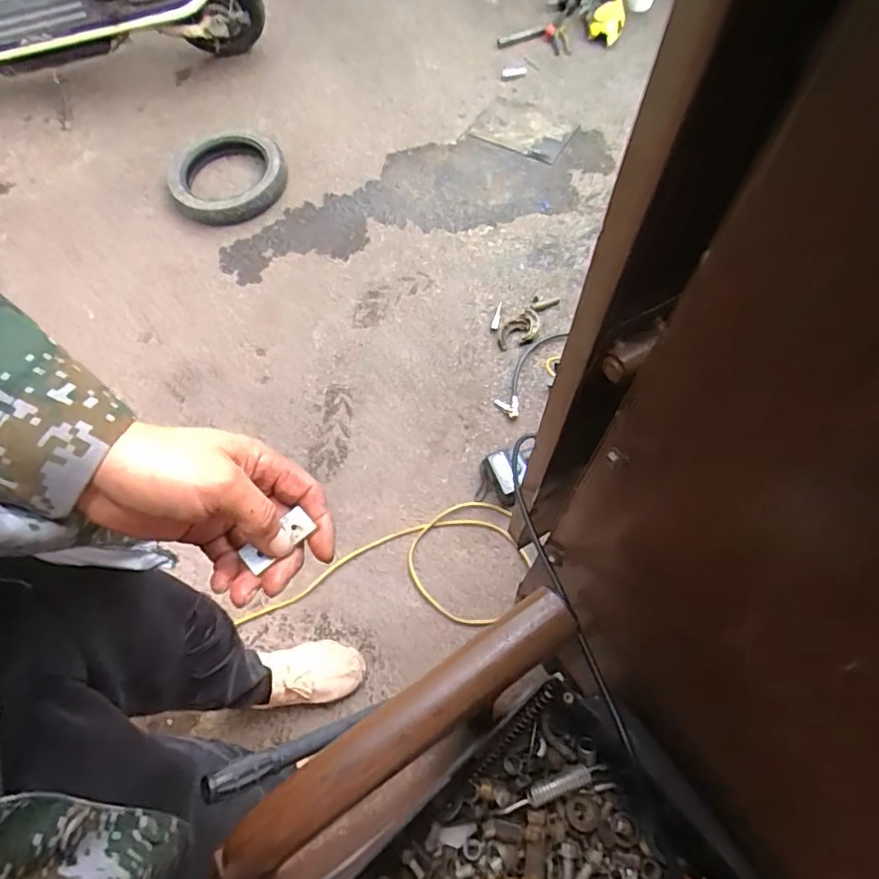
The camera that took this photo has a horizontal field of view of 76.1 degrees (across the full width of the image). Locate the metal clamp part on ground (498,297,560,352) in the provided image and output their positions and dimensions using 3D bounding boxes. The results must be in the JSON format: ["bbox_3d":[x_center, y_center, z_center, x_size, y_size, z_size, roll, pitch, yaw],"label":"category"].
[{"bbox_3d":[0.243,-0.313,1.504,0.082,0.034,0.212,40,73,18],"label":"metal clamp part on ground"}]

